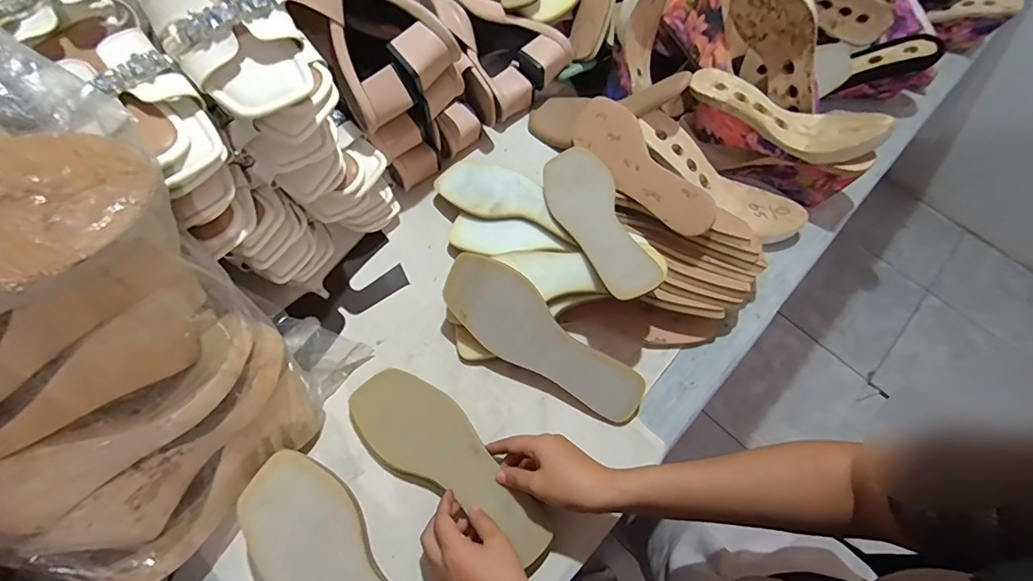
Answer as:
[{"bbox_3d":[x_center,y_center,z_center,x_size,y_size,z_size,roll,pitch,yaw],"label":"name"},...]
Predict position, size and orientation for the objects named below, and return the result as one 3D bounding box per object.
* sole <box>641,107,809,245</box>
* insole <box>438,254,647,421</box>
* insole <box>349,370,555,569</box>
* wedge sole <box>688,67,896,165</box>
[{"bbox_3d":[0.264,-0.147,0.615,0.250,0.044,0.078,34,68,-7],"label":"sole"},{"bbox_3d":[0.026,0.056,0.519,0.246,0.008,0.082,41,94,3],"label":"insole"},{"bbox_3d":[-0.066,0.167,0.475,0.238,0.015,0.080,36,69,15],"label":"insole"},{"bbox_3d":[0.336,-0.231,0.596,0.232,0.044,0.083,29,68,11],"label":"wedge sole"}]

